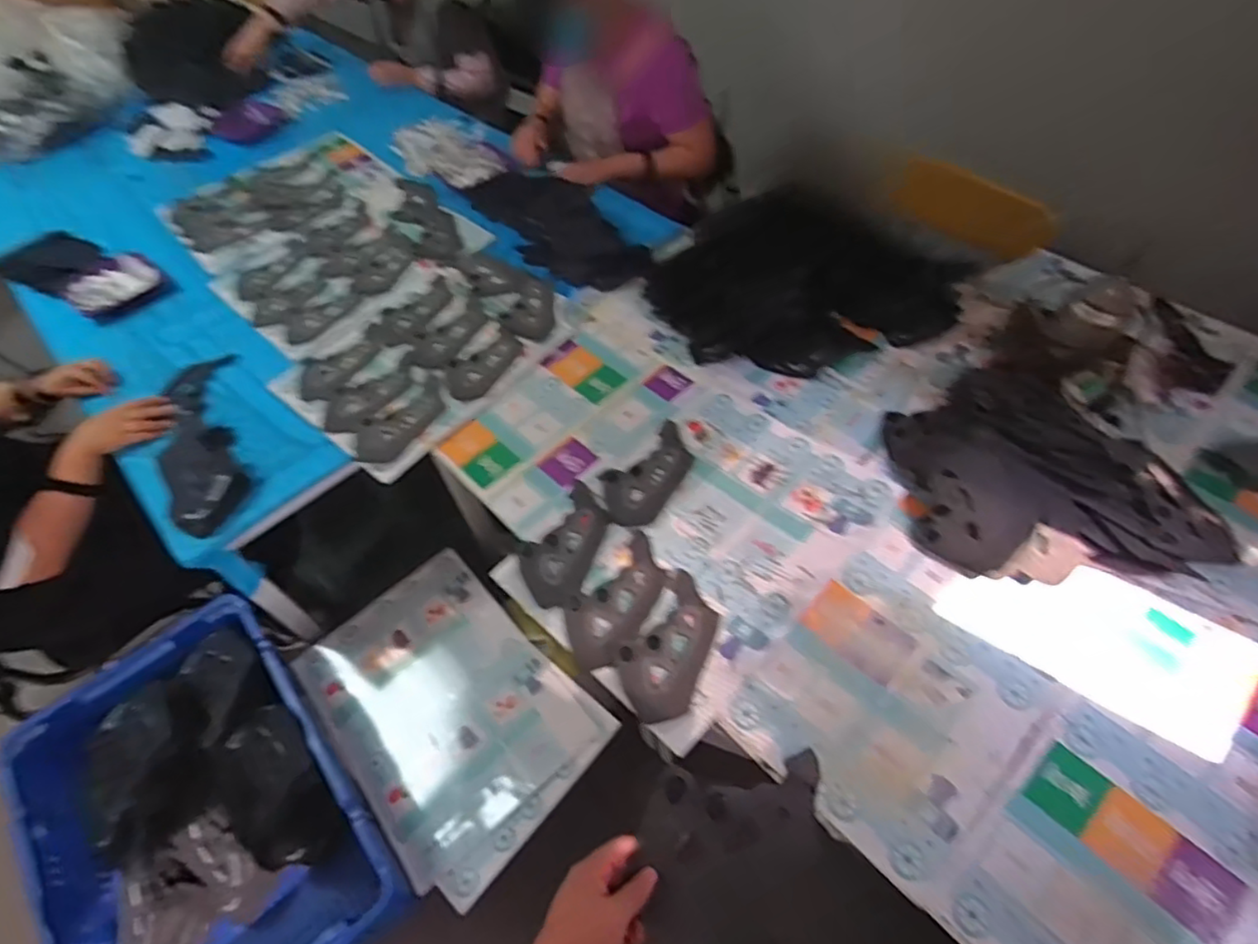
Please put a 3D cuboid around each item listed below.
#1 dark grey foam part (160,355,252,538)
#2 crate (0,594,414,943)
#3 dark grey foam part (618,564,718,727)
[{"bbox_3d":[-0.798,-0.078,1.202,0.145,0.046,0.464,-23,54,-13],"label":"dark grey foam part"},{"bbox_3d":[-0.698,0.588,1.088,0.423,0.233,0.646,-35,59,-20],"label":"crate"},{"bbox_3d":[0.058,0.237,0.906,0.102,0.026,0.220,16,55,16],"label":"dark grey foam part"}]

